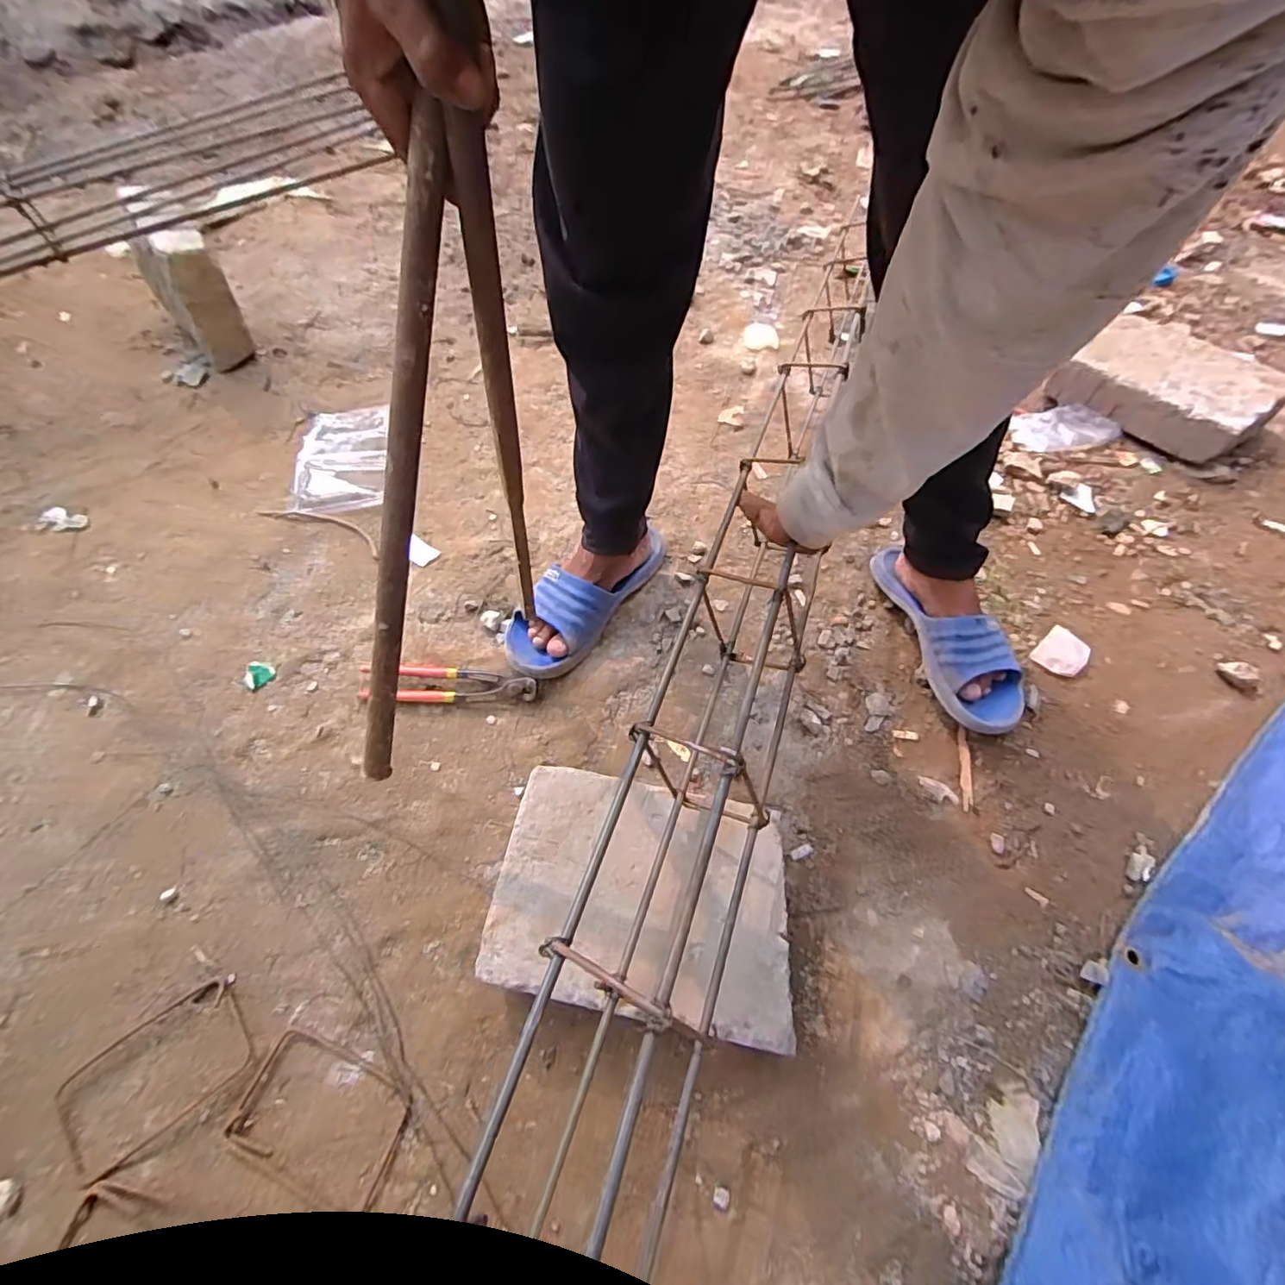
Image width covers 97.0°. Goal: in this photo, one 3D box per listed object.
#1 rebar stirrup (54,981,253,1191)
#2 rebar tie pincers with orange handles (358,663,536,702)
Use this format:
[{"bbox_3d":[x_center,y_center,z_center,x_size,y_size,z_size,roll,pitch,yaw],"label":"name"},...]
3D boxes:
[{"bbox_3d":[-0.447,0.396,0.523,0.145,0.021,0.097,-36,66,-17],"label":"rebar stirrup"},{"bbox_3d":[-0.247,0.057,0.712,0.225,0.031,0.047,5,61,3],"label":"rebar tie pincers with orange handles"}]

